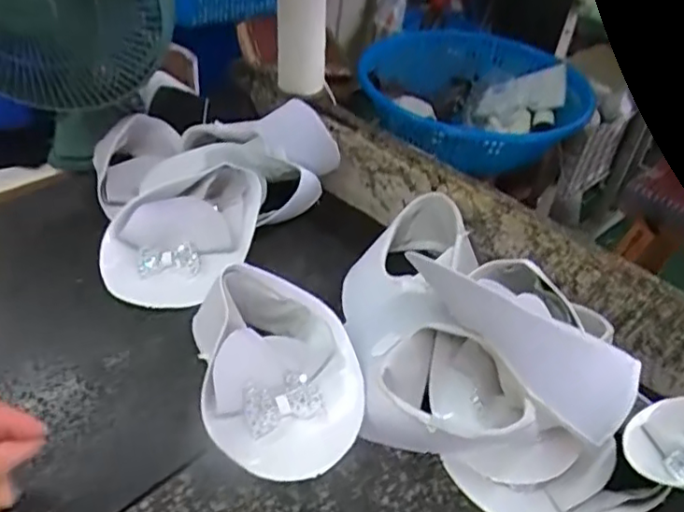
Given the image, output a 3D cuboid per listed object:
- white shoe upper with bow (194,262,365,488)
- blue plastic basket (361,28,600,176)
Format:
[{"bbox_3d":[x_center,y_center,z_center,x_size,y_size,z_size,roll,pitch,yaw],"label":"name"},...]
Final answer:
[{"bbox_3d":[-0.048,0.082,0.464,0.115,0.052,0.161,-6,41,-14],"label":"white shoe upper with bow"},{"bbox_3d":[0.286,-0.349,1.374,0.474,0.161,0.419,11,39,5],"label":"blue plastic basket"}]

